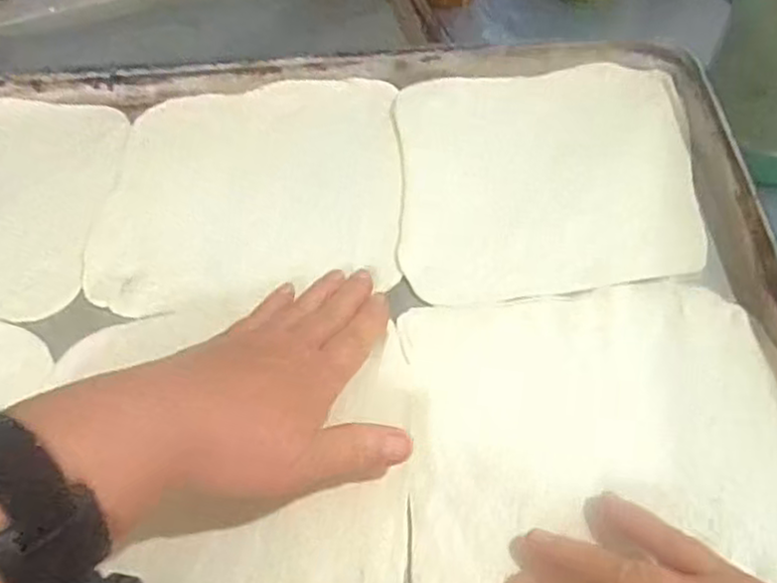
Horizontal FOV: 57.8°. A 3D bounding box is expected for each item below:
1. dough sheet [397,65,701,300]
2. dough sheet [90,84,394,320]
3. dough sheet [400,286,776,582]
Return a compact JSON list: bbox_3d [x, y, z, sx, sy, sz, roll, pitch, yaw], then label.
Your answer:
[{"bbox_3d":[0.100,-0.075,0.446,0.181,0.008,0.180,-3,58,3],"label":"dough sheet"},{"bbox_3d":[-0.088,-0.069,0.458,0.188,0.007,0.191,-1,56,4],"label":"dough sheet"},{"bbox_3d":[0.104,0.077,0.344,0.189,0.010,0.176,-4,56,1],"label":"dough sheet"}]

